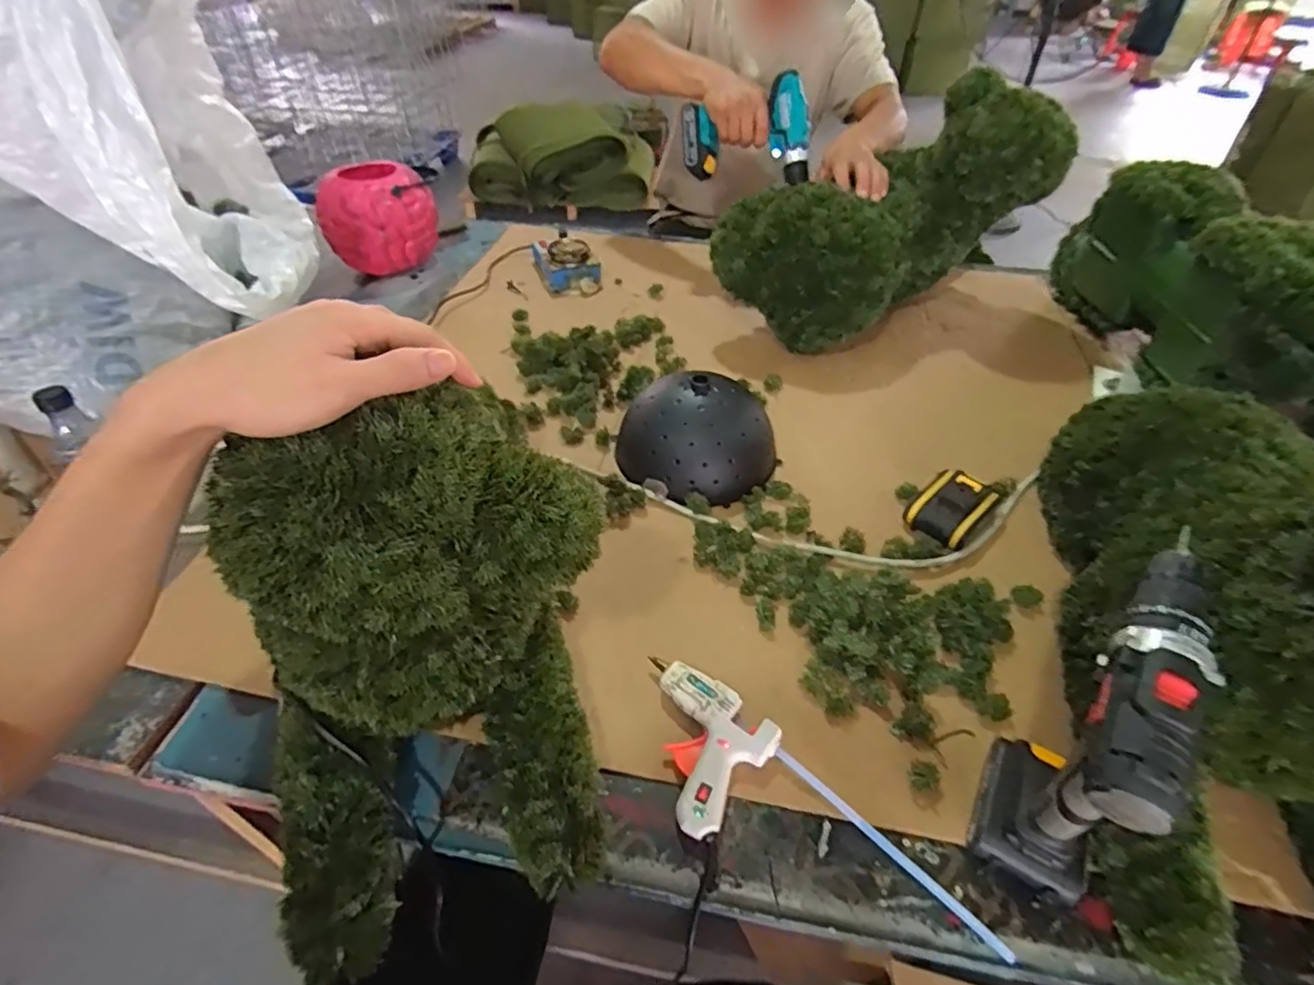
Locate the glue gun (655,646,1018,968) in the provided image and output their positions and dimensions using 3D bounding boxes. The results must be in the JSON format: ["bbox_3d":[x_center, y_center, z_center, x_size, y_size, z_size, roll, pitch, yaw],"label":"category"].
[{"bbox_3d":[0.103,0.260,0.494,0.310,0.034,0.110,31,52,28],"label":"glue gun"}]

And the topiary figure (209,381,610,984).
[{"bbox_3d":[-0.147,0.117,0.402,0.248,0.294,0.191,-18,47,-18],"label":"topiary figure"}]

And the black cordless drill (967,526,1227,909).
[{"bbox_3d":[0.318,0.172,0.445,0.078,0.199,0.186,34,53,30],"label":"black cordless drill"}]

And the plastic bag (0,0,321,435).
[{"bbox_3d":[-0.764,-0.379,0.733,0.569,0.399,0.474,-22,48,-22],"label":"plastic bag"}]

